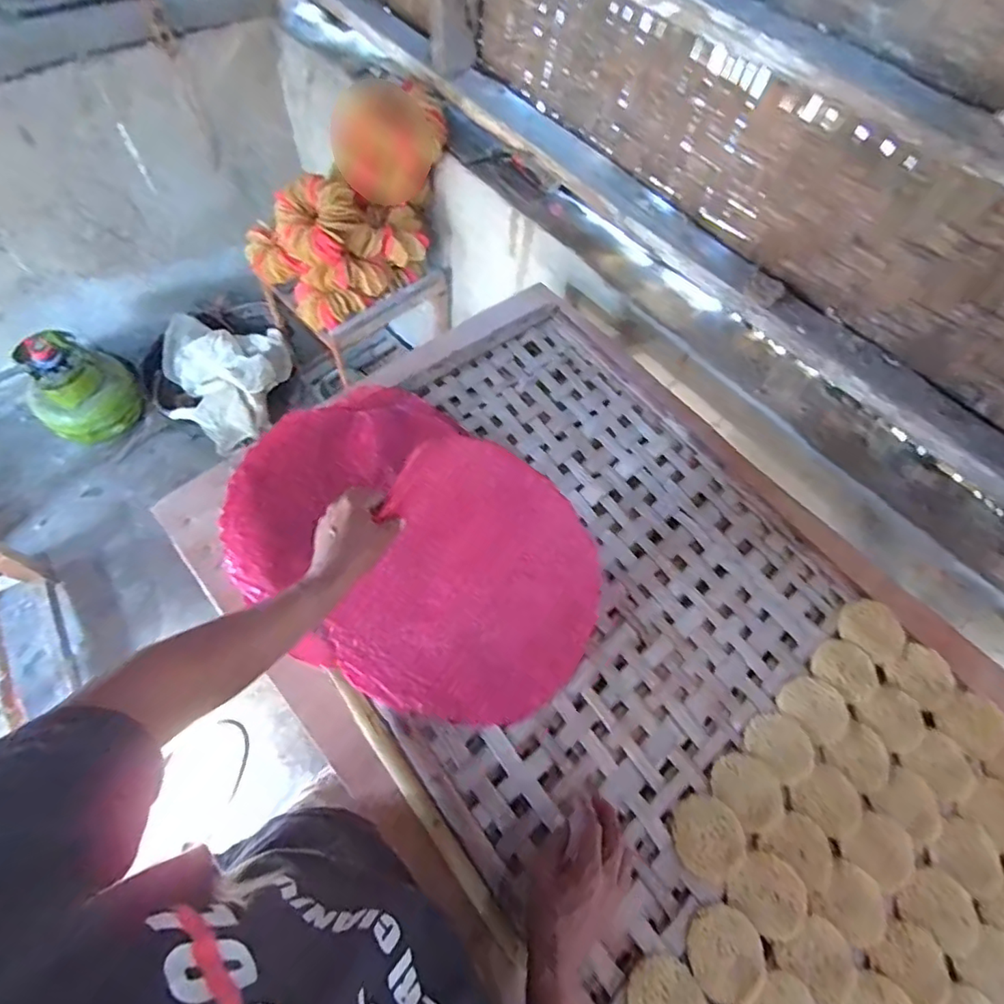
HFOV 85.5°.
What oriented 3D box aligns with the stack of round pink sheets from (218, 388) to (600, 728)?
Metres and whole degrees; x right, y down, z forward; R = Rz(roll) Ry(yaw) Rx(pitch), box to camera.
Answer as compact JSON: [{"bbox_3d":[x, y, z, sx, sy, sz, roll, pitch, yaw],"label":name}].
[{"bbox_3d":[-0.116,0.033,0.678,0.483,0.137,0.339,41,67,17],"label":"stack of round pink sheets"}]

